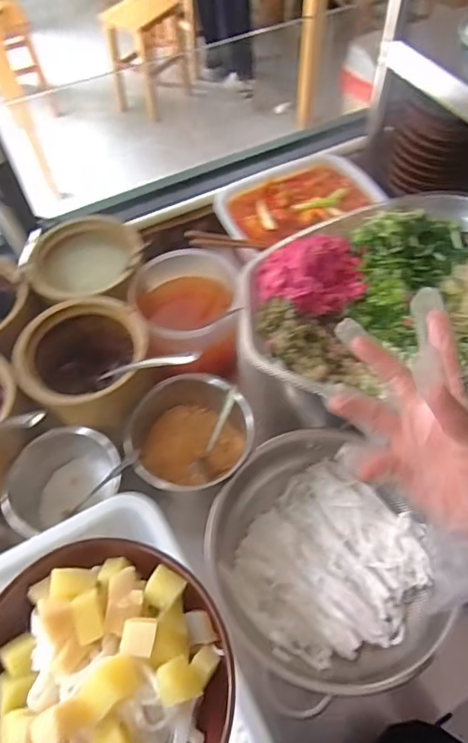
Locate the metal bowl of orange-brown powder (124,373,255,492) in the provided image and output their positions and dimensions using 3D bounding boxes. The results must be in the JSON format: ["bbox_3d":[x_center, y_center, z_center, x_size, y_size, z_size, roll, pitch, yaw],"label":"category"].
[{"bbox_3d":[-0.053,0.082,0.661,0.151,0.106,0.152,0,60,1],"label":"metal bowl of orange-brown powder"}]

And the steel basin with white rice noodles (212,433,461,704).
[{"bbox_3d":[0.104,0.220,0.574,0.244,0.083,0.268,0,60,1],"label":"steel basin with white rice noodles"}]

